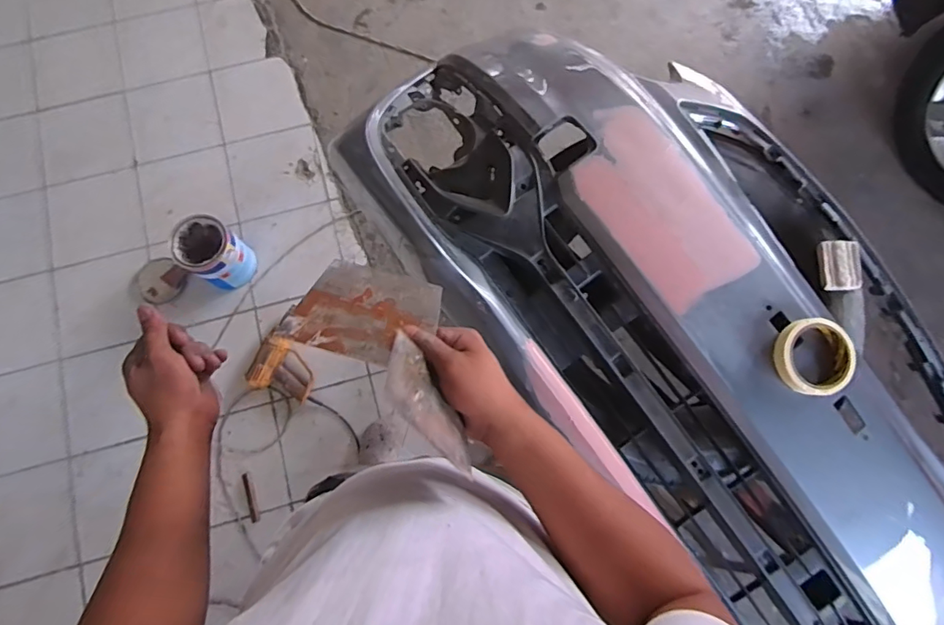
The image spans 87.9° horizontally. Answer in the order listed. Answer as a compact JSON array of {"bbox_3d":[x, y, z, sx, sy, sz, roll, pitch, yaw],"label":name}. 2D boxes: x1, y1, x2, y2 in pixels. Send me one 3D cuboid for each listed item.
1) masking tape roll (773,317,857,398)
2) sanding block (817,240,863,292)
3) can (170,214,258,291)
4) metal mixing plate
[{"bbox_3d":[0.433,0.056,0.618,0.095,0.029,0.094,0,77,0],"label":"masking tape roll"},{"bbox_3d":[0.531,-0.068,0.705,0.052,0.017,0.073,1,77,0],"label":"sanding block"},{"bbox_3d":[-0.776,-0.173,1.490,0.179,0.207,0.165,34,79,8],"label":"can"},{"bbox_3d":[-0.100,-0.002,0.468,0.126,0.008,0.101,19,59,3],"label":"metal mixing plate"}]

